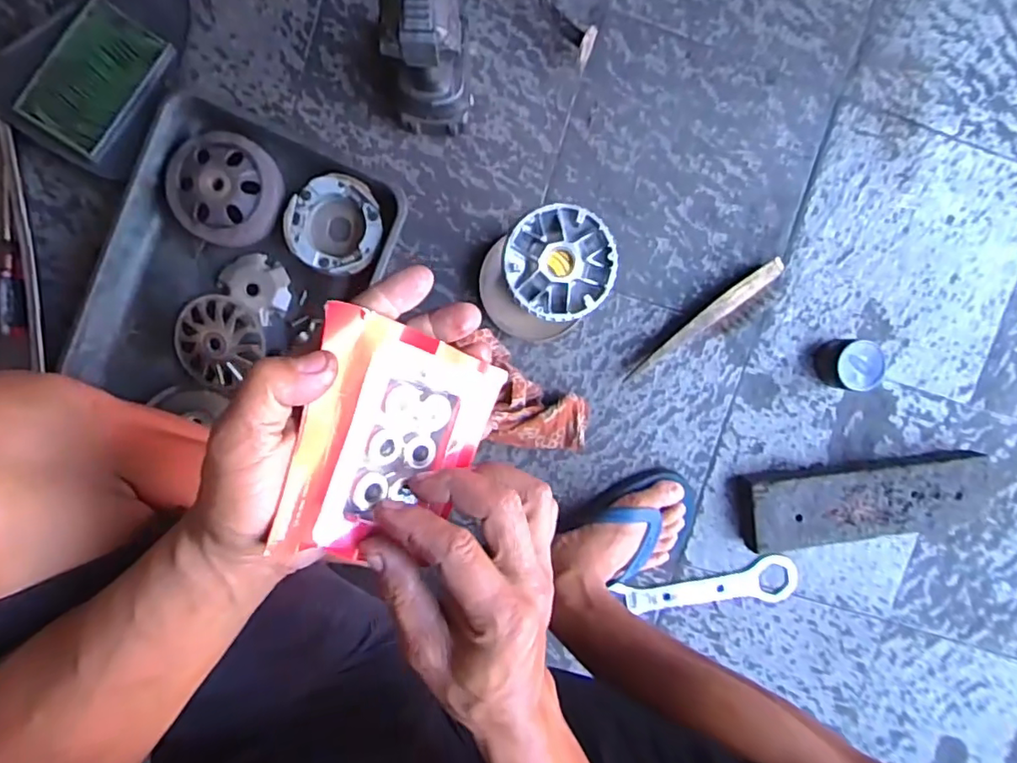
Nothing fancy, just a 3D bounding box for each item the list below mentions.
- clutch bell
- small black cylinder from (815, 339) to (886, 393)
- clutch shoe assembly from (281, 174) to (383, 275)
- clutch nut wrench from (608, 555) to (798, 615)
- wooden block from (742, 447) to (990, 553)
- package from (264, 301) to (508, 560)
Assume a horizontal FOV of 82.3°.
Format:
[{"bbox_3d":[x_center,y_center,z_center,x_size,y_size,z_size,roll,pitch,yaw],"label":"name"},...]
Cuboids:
[{"bbox_3d":[-0.307,-0.211,0.635,0.116,0.041,0.120,-42,96,2],"label":"clutch bell"},{"bbox_3d":[0.413,-0.021,0.700,0.061,0.048,0.059,4,96,-3],"label":"small black cylinder"},{"bbox_3d":[-0.191,-0.172,0.650,0.101,0.037,0.101,0,96,-3],"label":"clutch shoe assembly"},{"bbox_3d":[0.253,0.261,0.738,0.233,0.005,0.058,-5,96,-2],"label":"clutch nut wrench"},{"bbox_3d":[0.441,0.148,0.724,0.306,0.039,0.095,-5,96,-2],"label":"wooden block"},{"bbox_3d":[-0.060,0.034,0.299,0.100,0.019,0.119,19,87,-37],"label":"package"}]

